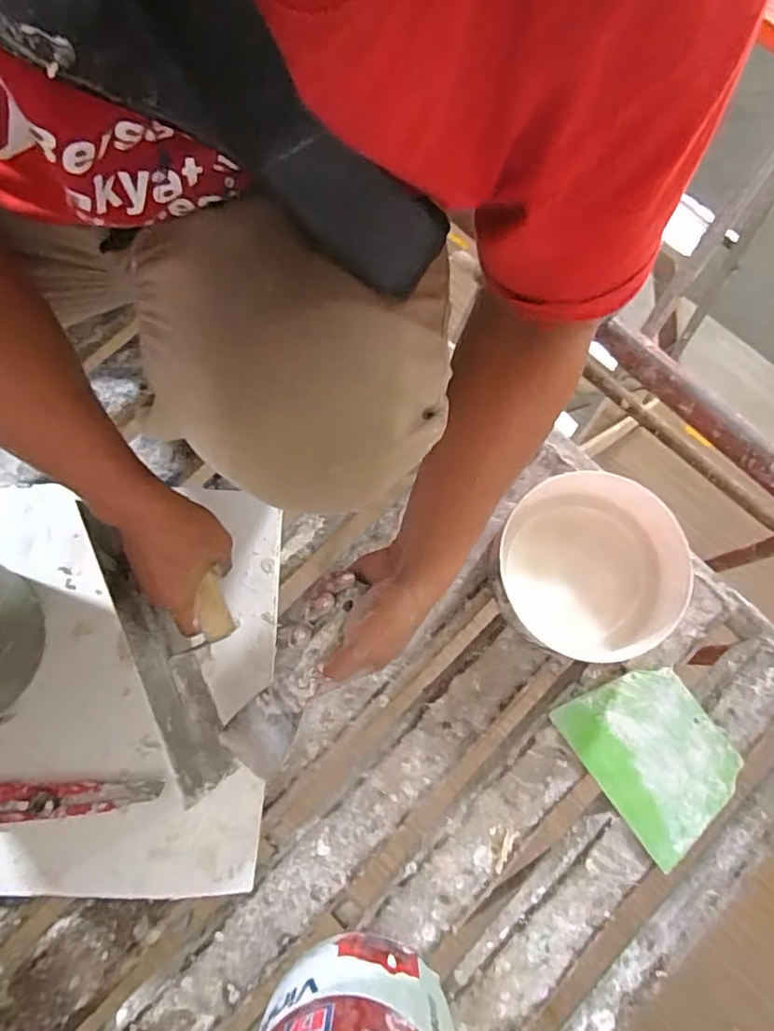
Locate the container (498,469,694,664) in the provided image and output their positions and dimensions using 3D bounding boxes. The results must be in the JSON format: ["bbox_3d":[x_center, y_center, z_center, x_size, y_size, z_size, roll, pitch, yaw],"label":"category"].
[{"bbox_3d":[0.202,0.051,0.607,0.164,0.089,0.163,0,77,0],"label":"container"}]

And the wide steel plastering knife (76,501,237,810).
[{"bbox_3d":[-0.173,0.103,0.529,0.080,0.111,0.250,-22,93,-6],"label":"wide steel plastering knife"}]

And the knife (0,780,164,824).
[{"bbox_3d":[-0.304,0.268,0.570,0.176,0.014,0.033,-3,77,-1],"label":"knife"}]

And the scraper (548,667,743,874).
[{"bbox_3d":[0.264,0.233,0.596,0.130,0.015,0.162,-34,77,-11],"label":"scraper"}]

